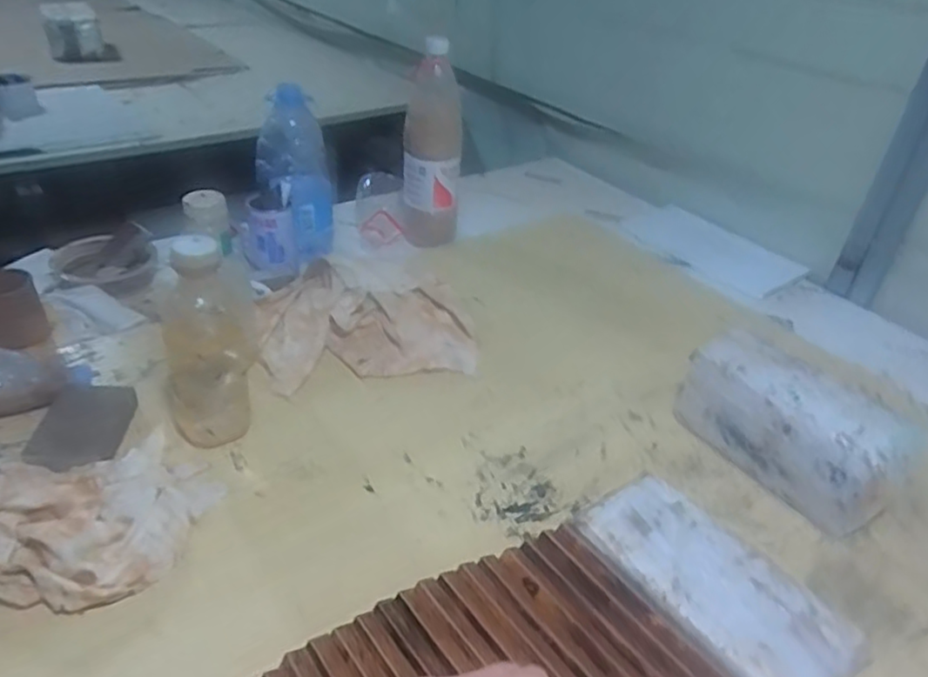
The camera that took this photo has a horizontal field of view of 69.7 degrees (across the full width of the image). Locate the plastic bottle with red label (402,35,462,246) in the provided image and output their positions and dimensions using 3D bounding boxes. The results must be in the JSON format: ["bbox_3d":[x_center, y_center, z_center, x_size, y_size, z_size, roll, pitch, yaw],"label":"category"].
[{"bbox_3d":[-0.049,-0.291,1.014,0.089,0.281,0.099,5,35,-3],"label":"plastic bottle with red label"}]

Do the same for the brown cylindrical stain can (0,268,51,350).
[{"bbox_3d":[-0.523,-0.038,0.763,0.057,0.075,0.063,-26,47,-38],"label":"brown cylindrical stain can"}]

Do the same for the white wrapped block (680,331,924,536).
[{"bbox_3d":[0.328,0.086,0.682,0.099,0.108,0.221,-20,43,-32],"label":"white wrapped block"}]

